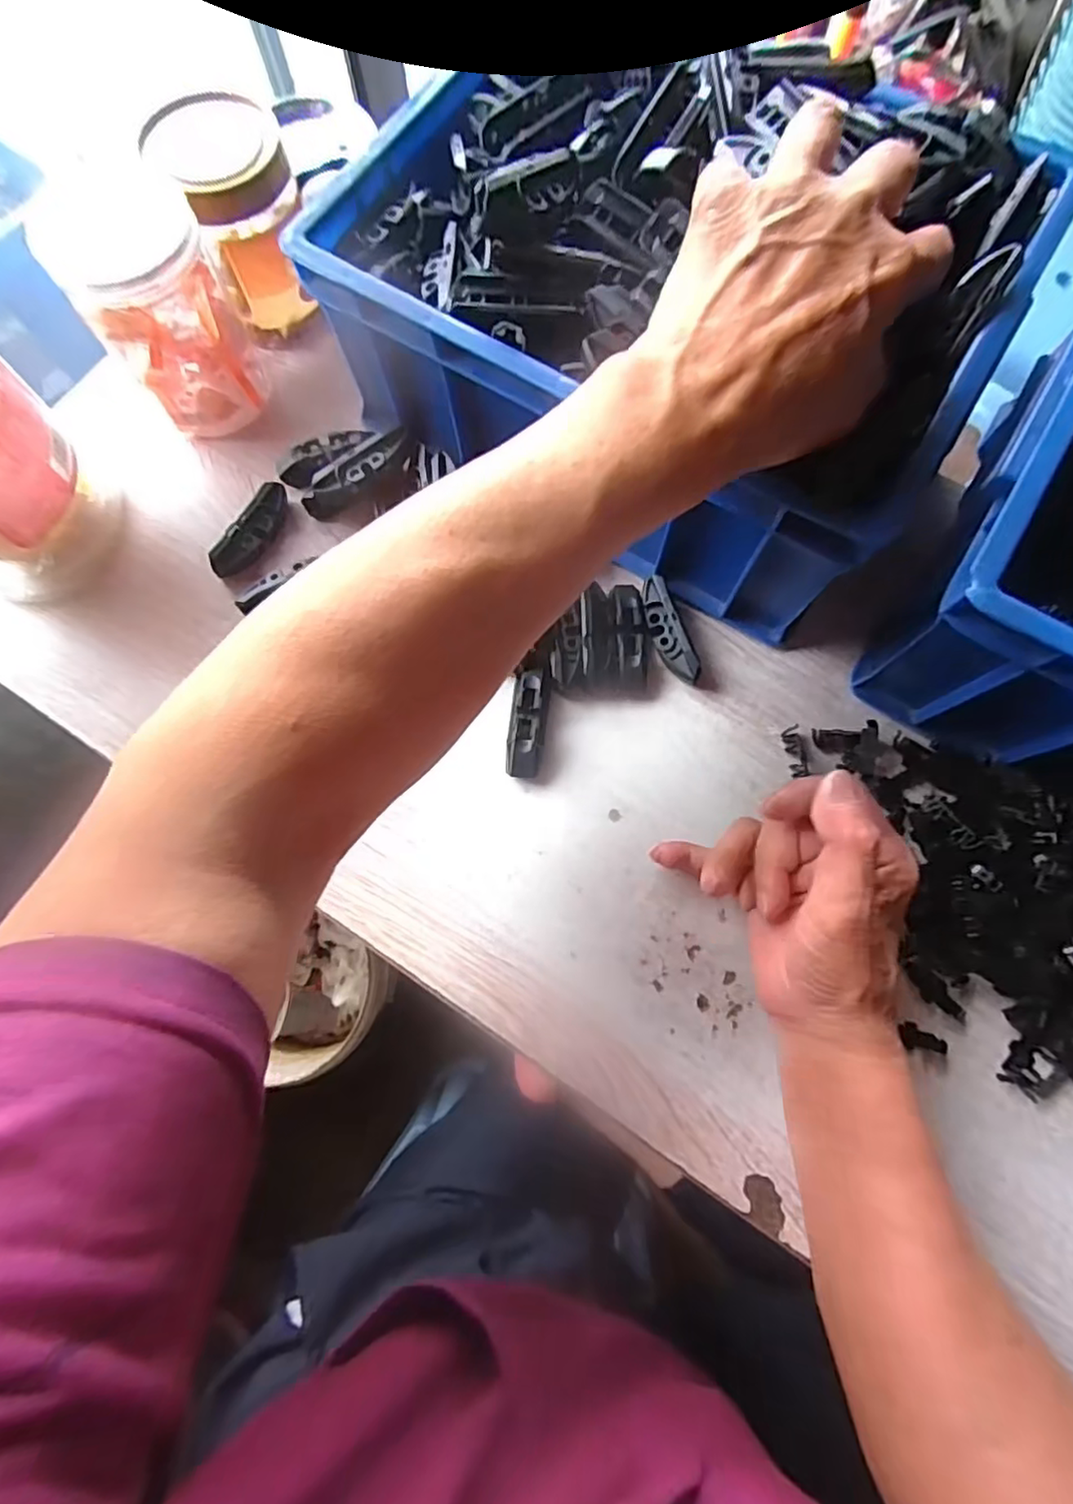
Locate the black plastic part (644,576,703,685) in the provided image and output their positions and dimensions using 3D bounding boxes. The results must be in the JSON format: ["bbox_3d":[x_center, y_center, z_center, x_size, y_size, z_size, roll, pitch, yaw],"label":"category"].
[{"bbox_3d":[0.080,-0.074,0.378,0.019,0.022,0.069,-17,76,-4],"label":"black plastic part"}]

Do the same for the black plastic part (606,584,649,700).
[{"bbox_3d":[0.055,-0.071,0.381,0.026,0.020,0.072,0,75,1],"label":"black plastic part"}]

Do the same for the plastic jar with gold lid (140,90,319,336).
[{"bbox_3d":[-0.183,-0.336,0.397,0.071,0.098,0.077,0,75,1],"label":"plastic jar with gold lid"}]

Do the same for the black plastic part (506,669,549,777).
[{"bbox_3d":[-0.005,-0.017,0.368,0.021,0.020,0.062,7,76,3],"label":"black plastic part"}]

